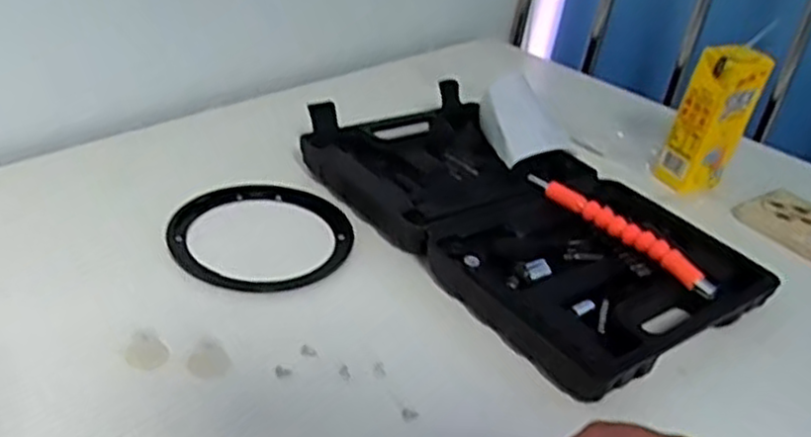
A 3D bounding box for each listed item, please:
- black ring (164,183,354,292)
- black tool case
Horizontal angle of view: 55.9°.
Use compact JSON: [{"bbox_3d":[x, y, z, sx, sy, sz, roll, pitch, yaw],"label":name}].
[{"bbox_3d":[-0.105,0.010,0.570,0.136,0.012,0.136,5,32,-3],"label":"black ring"},{"bbox_3d":[0.086,-0.013,0.602,0.209,0.039,0.344,-18,39,-34],"label":"black tool case"}]

